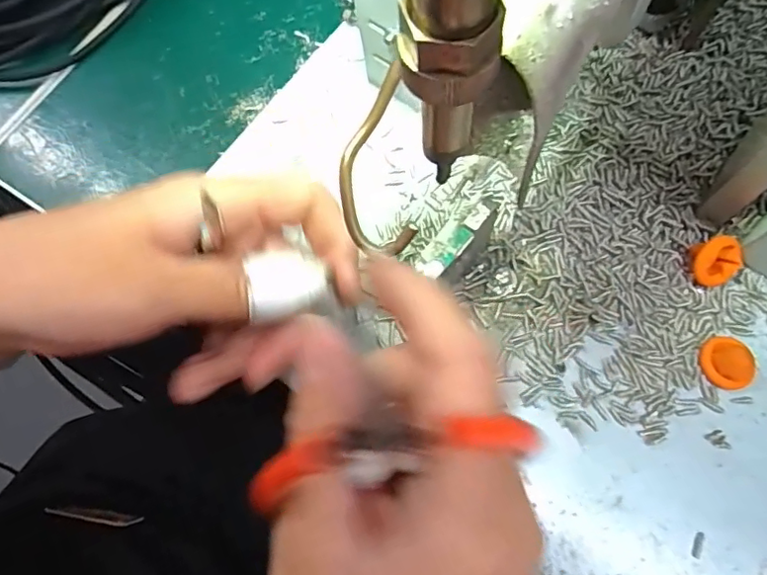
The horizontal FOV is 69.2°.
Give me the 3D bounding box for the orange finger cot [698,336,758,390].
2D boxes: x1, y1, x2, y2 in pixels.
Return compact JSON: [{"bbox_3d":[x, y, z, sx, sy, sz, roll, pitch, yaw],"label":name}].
[{"bbox_3d":[0.130,0.028,0.209,0.013,0.012,0.020,-21,71,-1],"label":"orange finger cot"}]

